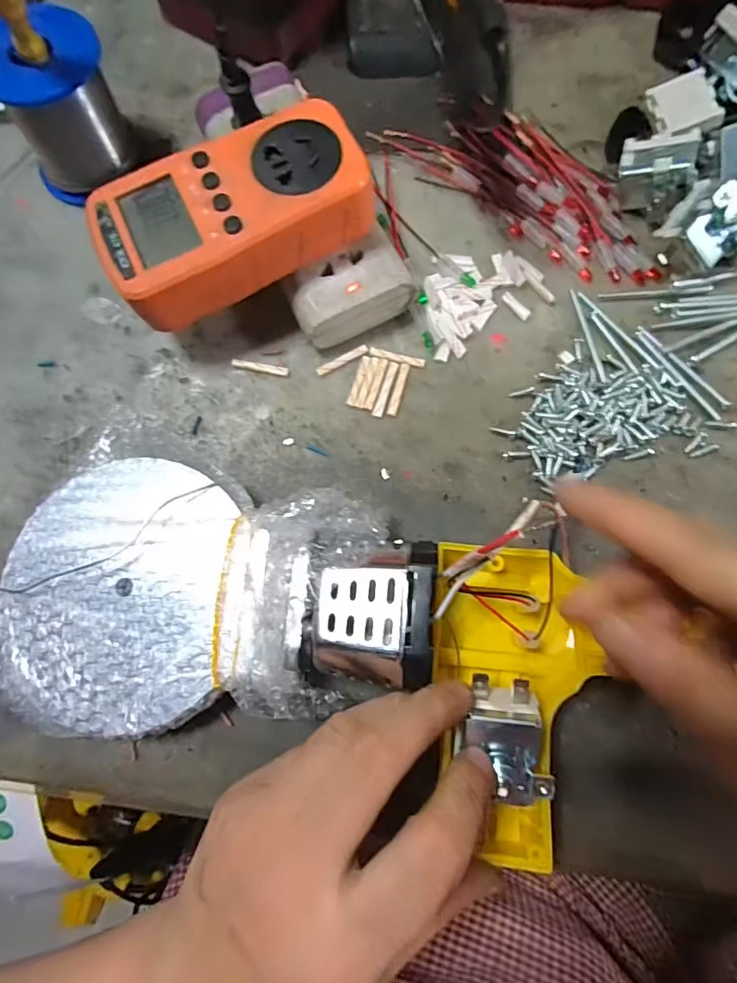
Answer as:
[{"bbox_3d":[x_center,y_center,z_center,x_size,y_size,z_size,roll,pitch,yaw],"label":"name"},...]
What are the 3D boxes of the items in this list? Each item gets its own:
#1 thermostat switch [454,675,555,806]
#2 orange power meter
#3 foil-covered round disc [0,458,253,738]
[{"bbox_3d":[0.048,0.090,0.180,0.031,0.014,0.041,-3,75,0],"label":"thermostat switch"},{"bbox_3d":[-0.065,-0.133,0.233,0.122,0.035,0.066,-28,76,-7],"label":"orange power meter"},{"bbox_3d":[-0.107,0.044,0.219,0.110,0.030,0.111,0,75,0],"label":"foil-covered round disc"}]

